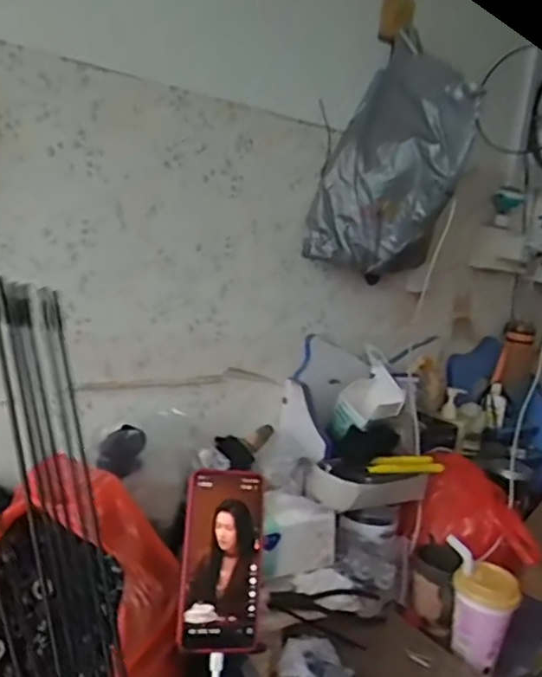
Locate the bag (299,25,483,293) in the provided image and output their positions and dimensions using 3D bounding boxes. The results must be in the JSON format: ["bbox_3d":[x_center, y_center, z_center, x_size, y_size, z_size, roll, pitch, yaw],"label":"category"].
[{"bbox_3d":[0.173,-0.269,0.928,0.213,0.316,0.229,4,10,3],"label":"bag"}]

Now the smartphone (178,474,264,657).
[{"bbox_3d":[-0.045,0.210,0.572,0.077,0.161,0.012,7,-18,-19],"label":"smartphone"}]

